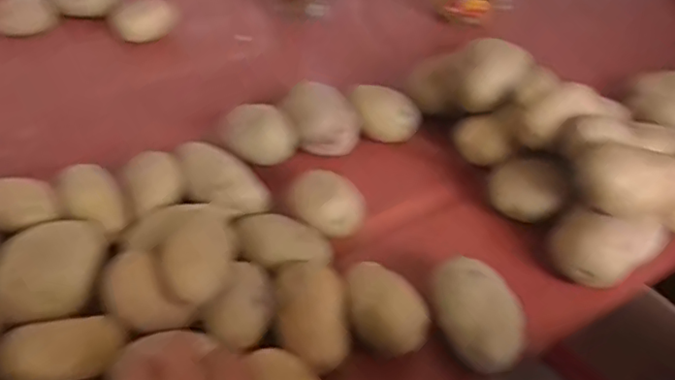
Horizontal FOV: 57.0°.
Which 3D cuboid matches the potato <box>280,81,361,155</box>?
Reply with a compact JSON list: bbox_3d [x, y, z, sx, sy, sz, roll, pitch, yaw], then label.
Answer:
[{"bbox_3d":[-0.015,-0.065,0.571,0.061,0.038,0.063,-16,50,-21],"label":"potato"}]

